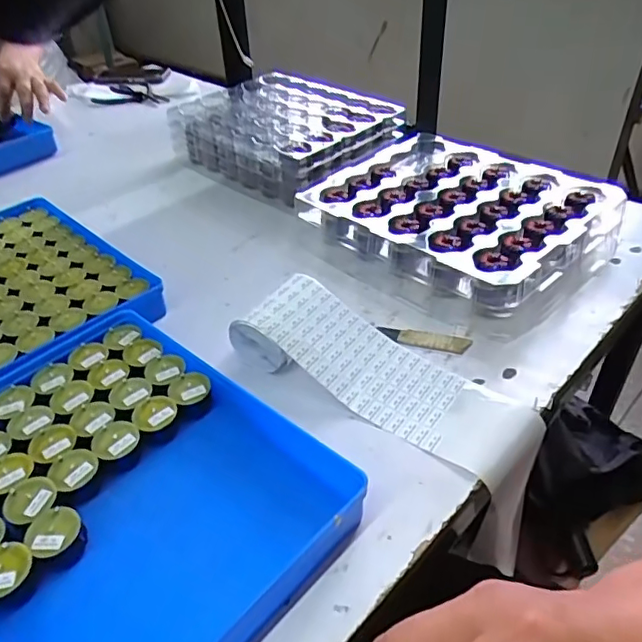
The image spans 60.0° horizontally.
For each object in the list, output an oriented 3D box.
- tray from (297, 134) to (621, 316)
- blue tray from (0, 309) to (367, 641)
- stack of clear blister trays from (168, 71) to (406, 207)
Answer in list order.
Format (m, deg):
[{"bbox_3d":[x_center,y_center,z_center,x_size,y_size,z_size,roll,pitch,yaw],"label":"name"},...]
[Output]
[{"bbox_3d":[0.148,-0.136,0.672,0.251,0.062,0.342,-32,47,-30],"label":"tray"},{"bbox_3d":[-0.157,0.117,0.418,0.315,0.038,0.229,30,51,32],"label":"blue tray"},{"bbox_3d":[-0.058,-0.296,0.877,0.240,0.077,0.298,-33,48,-31],"label":"stack of clear blister trays"}]

